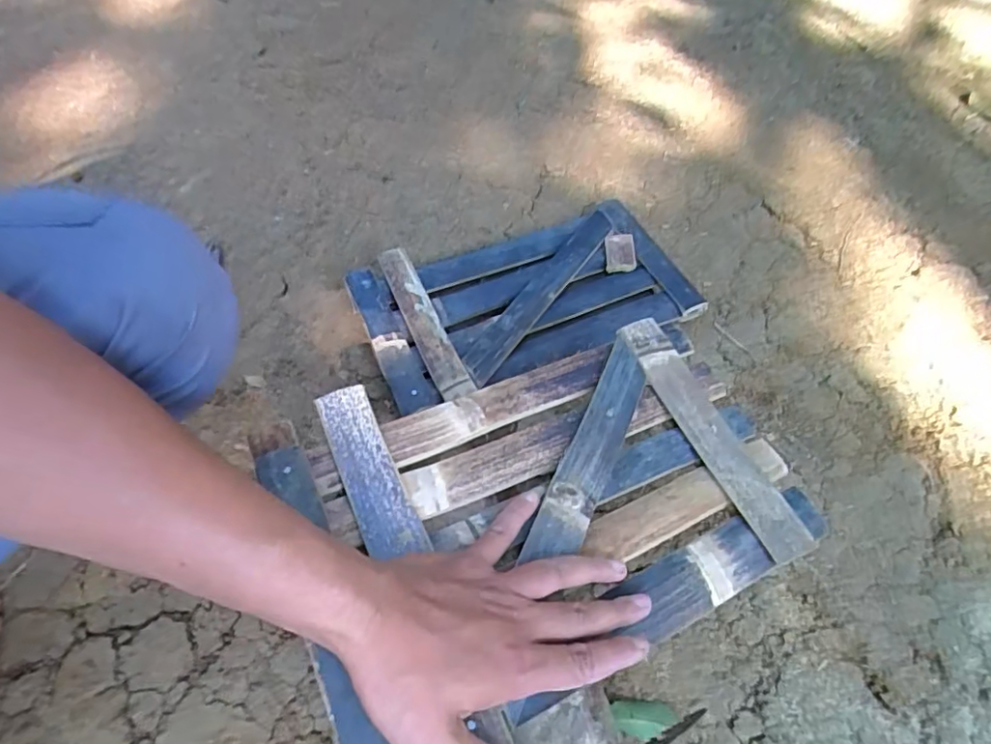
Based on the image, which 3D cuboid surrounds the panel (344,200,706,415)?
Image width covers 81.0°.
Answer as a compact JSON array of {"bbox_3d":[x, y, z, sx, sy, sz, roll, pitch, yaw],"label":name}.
[{"bbox_3d":[0.033,-0.077,0.642,0.355,0.039,0.210,-17,57,-11],"label":"panel"}]

